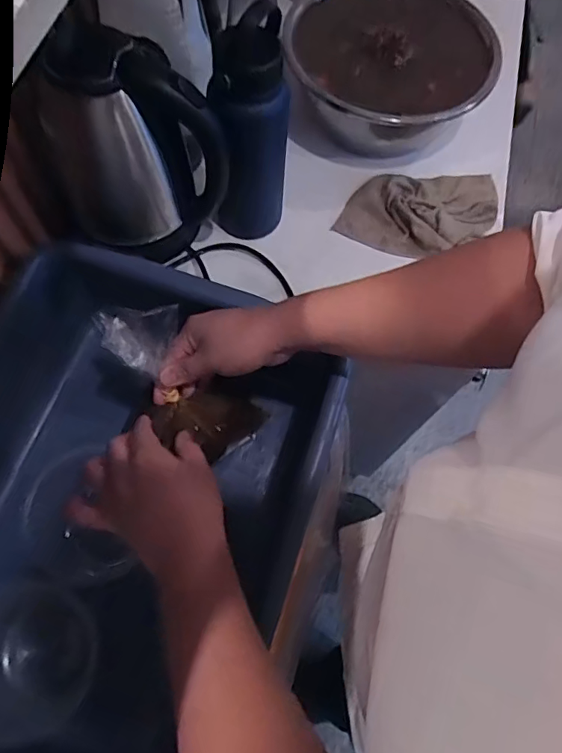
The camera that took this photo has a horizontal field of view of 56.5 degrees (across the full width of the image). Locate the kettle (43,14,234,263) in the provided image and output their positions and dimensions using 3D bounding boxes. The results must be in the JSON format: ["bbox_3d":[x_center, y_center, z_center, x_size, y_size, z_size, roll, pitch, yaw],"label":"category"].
[{"bbox_3d":[-0.166,-0.254,0.586,0.172,0.227,0.138,-18,69,-9],"label":"kettle"}]

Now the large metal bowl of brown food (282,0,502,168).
[{"bbox_3d":[0.150,-0.420,0.730,0.242,0.120,0.256,1,67,-2],"label":"large metal bowl of brown food"}]

